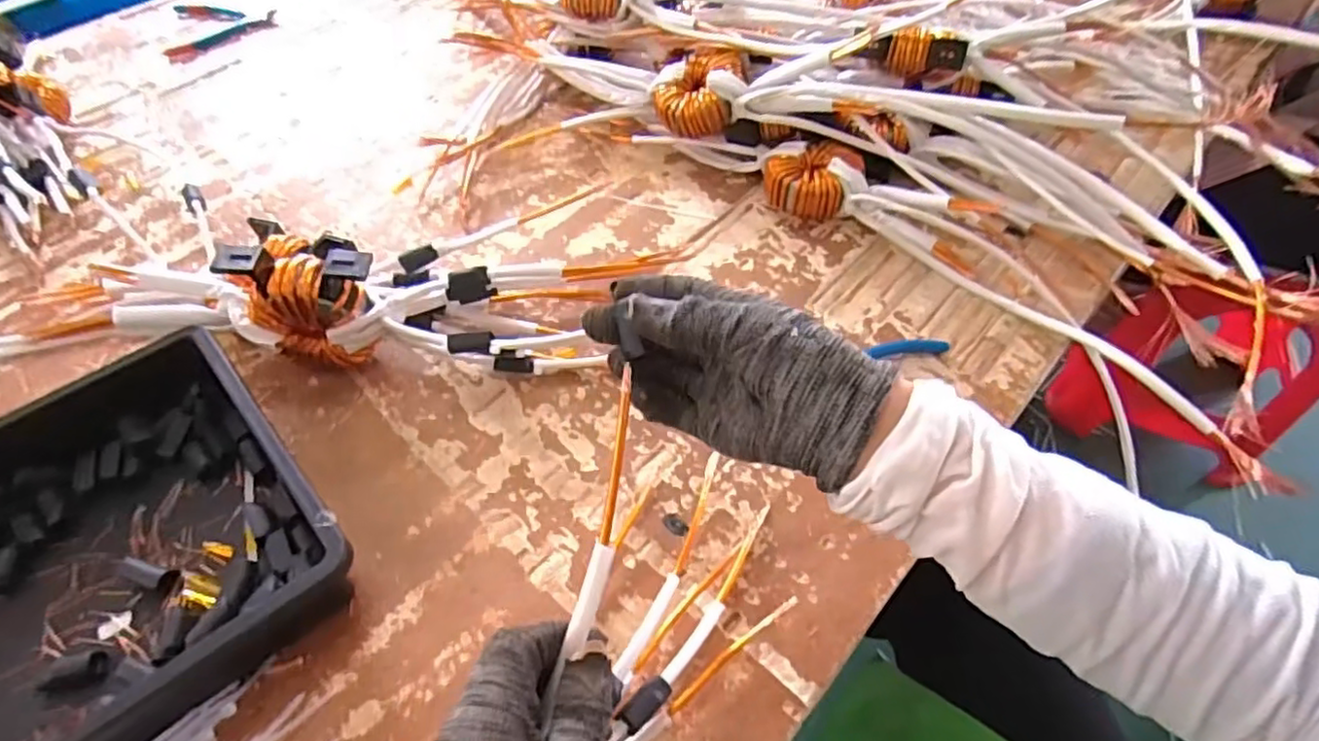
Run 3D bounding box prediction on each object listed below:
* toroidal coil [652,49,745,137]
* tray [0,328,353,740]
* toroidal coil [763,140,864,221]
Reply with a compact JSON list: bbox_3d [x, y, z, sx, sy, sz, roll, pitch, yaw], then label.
[{"bbox_3d":[0.036,-0.274,0.661,0.082,0.050,0.074,13,53,11],"label":"toroidal coil"},{"bbox_3d":[-0.393,0.147,0.386,0.364,0.064,0.248,-37,60,-24],"label":"tray"},{"bbox_3d":[0.140,-0.179,0.641,0.082,0.051,0.076,-1,52,1],"label":"toroidal coil"}]

